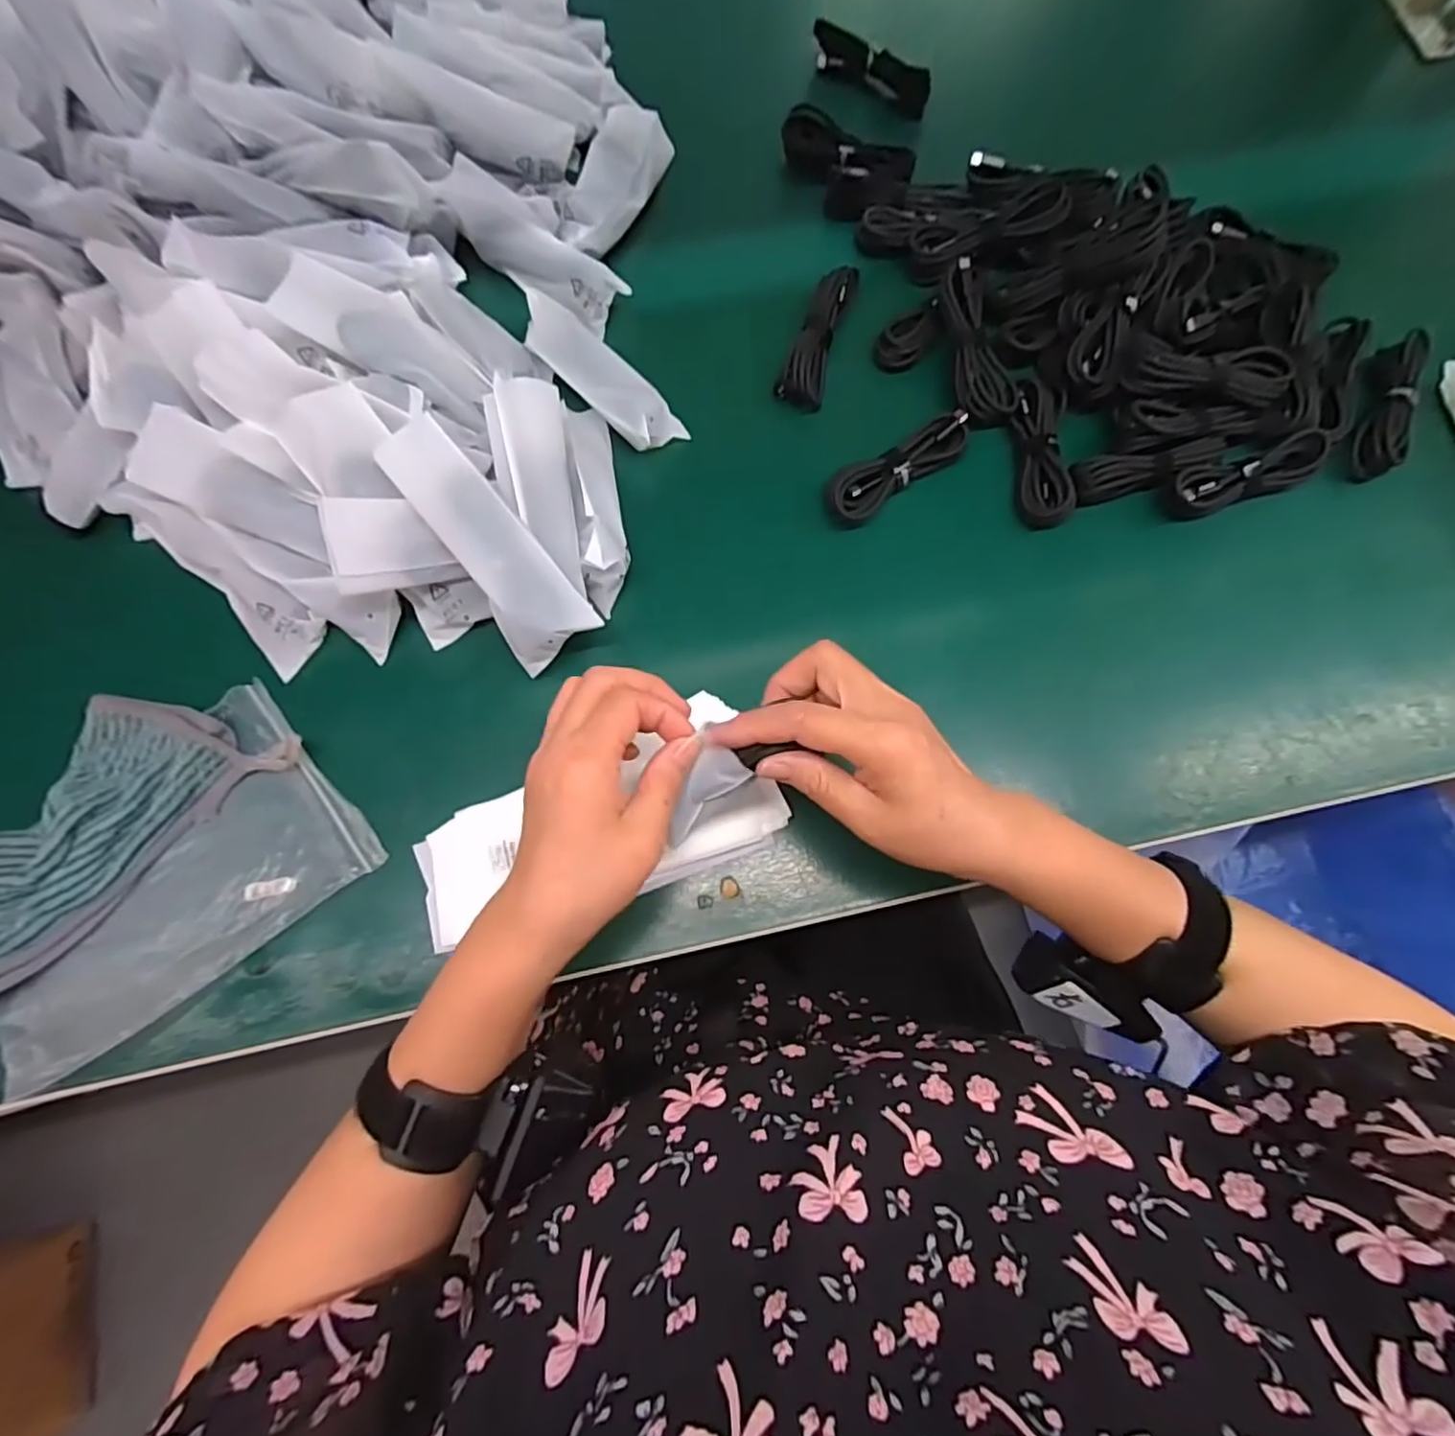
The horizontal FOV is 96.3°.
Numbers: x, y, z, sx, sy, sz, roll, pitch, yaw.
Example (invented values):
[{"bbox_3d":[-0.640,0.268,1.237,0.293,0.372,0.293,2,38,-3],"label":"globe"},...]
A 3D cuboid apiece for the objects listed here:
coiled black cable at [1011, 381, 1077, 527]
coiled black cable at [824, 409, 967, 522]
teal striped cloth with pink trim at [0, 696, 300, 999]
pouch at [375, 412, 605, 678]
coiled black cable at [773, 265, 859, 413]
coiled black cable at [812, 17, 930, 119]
[{"bbox_3d":[0.216,-0.183,0.452,0.028,0.021,0.107,0,74,0],"label":"coiled black cable"},{"bbox_3d":[0.115,-0.174,0.450,0.106,0.033,0.036,-35,77,-10],"label":"coiled black cable"},{"bbox_3d":[-0.382,0.063,0.381,0.230,0.029,0.106,-43,79,-11],"label":"teal striped cloth with pink trim"},{"bbox_3d":[-0.145,-0.106,0.391,0.050,0.027,0.156,-37,96,-10],"label":"pouch"},{"bbox_3d":[0.066,-0.279,0.478,0.032,0.036,0.106,17,75,4],"label":"coiled black cable"},{"bbox_3d":[0.120,-0.548,0.549,0.114,0.029,0.020,34,77,9],"label":"coiled black cable"}]

